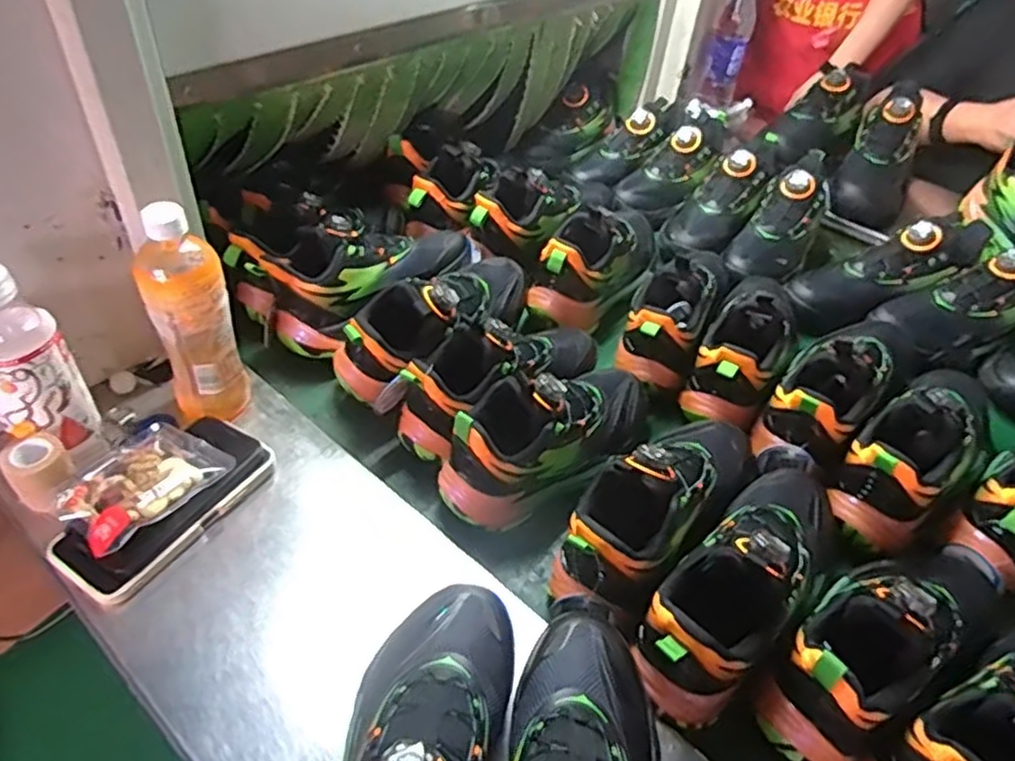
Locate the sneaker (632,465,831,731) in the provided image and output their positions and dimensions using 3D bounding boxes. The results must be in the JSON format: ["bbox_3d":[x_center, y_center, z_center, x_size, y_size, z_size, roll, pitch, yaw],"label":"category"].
[{"bbox_3d":[0.195,0.135,0.534,0.084,0.096,0.271,35,51,27],"label":"sneaker"}]

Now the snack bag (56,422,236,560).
[{"bbox_3d":[-0.295,0.085,0.565,0.081,0.030,0.115,30,49,23],"label":"snack bag"}]

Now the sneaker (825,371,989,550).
[{"bbox_3d":[0.406,0.047,0.655,0.270,0.098,0.090,-31,55,-32],"label":"sneaker"}]

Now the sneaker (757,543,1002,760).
[{"bbox_3d":[0.291,0.170,0.511,0.252,0.093,0.084,-25,52,-28],"label":"sneaker"}]

